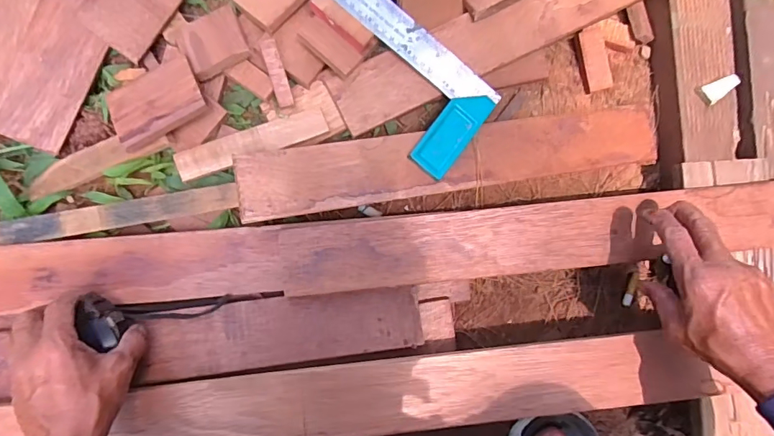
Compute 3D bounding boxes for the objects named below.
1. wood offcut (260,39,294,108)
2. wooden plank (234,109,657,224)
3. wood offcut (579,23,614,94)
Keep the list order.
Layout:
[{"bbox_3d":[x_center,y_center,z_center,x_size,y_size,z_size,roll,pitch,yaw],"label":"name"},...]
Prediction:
[{"bbox_3d":[-0.109,-0.143,0.450,0.016,0.005,0.065,-17,101,-7],"label":"wood offcut"},{"bbox_3d":[0.079,-0.063,0.465,0.445,0.016,0.063,-9,89,-5],"label":"wooden plank"},{"bbox_3d":[0.230,-0.176,0.498,0.026,0.010,0.070,-22,106,-7],"label":"wood offcut"}]

